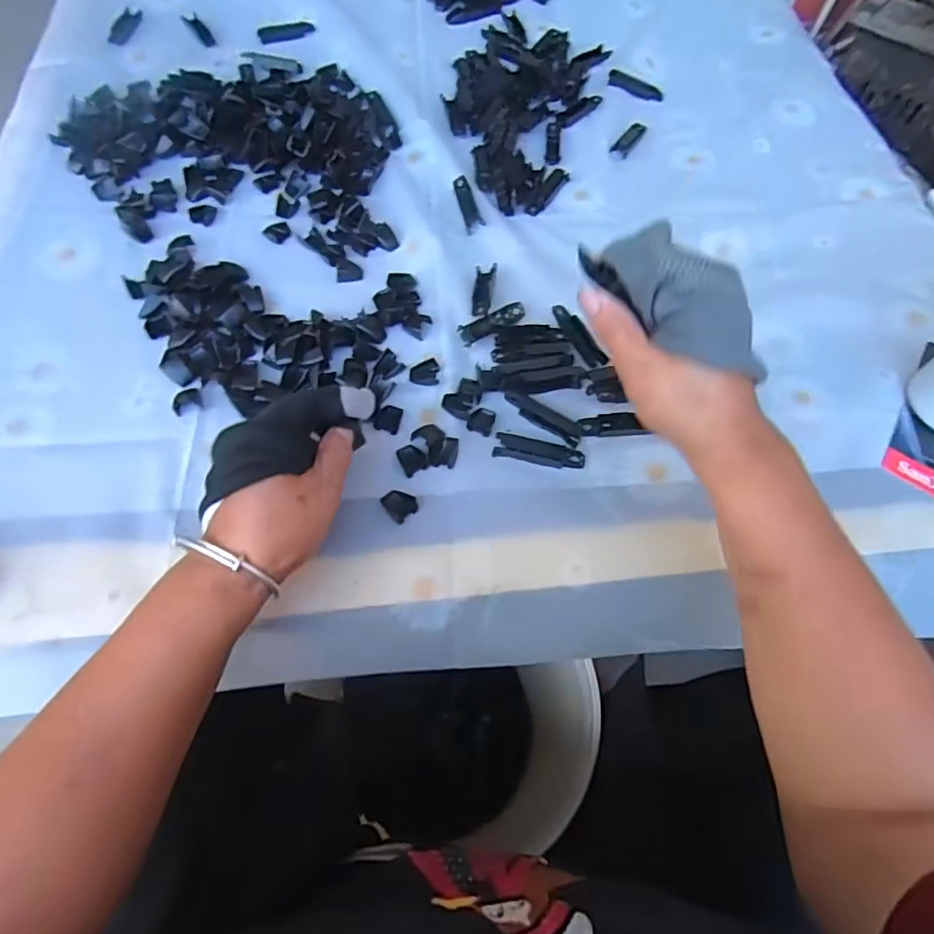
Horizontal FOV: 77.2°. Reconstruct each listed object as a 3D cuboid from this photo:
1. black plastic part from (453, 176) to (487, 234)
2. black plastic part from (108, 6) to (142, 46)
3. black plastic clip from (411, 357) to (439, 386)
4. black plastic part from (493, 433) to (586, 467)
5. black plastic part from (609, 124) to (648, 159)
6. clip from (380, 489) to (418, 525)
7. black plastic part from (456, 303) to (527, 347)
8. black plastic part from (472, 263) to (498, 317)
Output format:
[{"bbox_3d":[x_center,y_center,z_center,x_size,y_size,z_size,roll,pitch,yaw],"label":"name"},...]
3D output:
[{"bbox_3d":[0.002,-0.243,0.539,0.018,0.005,0.072,-9,63,-8],"label":"black plastic part"},{"bbox_3d":[-0.386,-0.499,0.662,0.024,0.005,0.069,4,62,-1],"label":"black plastic part"},{"bbox_3d":[-0.033,-0.074,0.452,0.022,0.006,0.023,1,63,-2],"label":"black plastic clip"},{"bbox_3d":[0.053,-0.012,0.422,0.064,0.005,0.020,10,63,3],"label":"black plastic part"},{"bbox_3d":[0.166,-0.337,0.599,0.019,0.004,0.059,30,65,12],"label":"black plastic part"},{"bbox_3d":[-0.046,0.025,0.399,0.020,0.004,0.022,-38,71,-20],"label":"clip"},{"bbox_3d":[0.022,-0.117,0.470,0.062,0.011,0.016,-31,68,-17],"label":"black plastic part"},{"bbox_3d":[0.013,-0.149,0.484,0.017,0.013,0.064,9,49,2],"label":"black plastic part"}]

